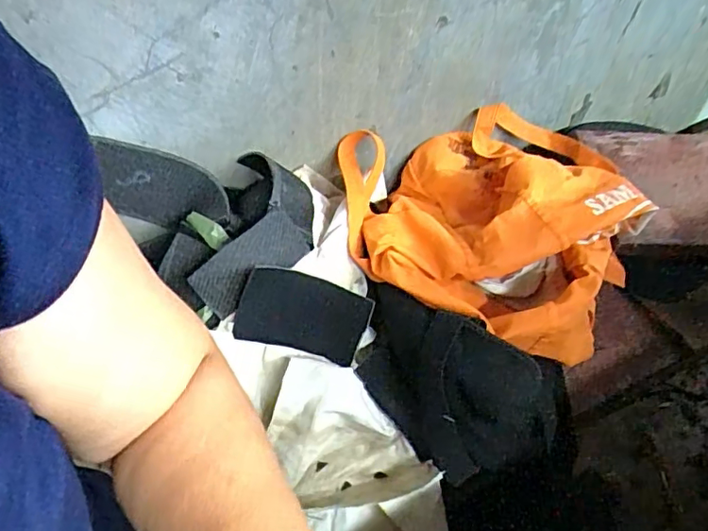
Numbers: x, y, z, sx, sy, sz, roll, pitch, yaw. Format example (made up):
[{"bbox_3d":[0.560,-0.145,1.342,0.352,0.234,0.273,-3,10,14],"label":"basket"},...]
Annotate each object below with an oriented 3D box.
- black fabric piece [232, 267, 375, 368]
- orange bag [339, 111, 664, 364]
[{"bbox_3d":[-0.045,0.044,0.484,0.110,0.068,0.005,15,8,-7],"label":"black fabric piece"},{"bbox_3d":[0.148,-0.051,0.580,0.316,0.103,0.303,-11,52,-11],"label":"orange bag"}]

